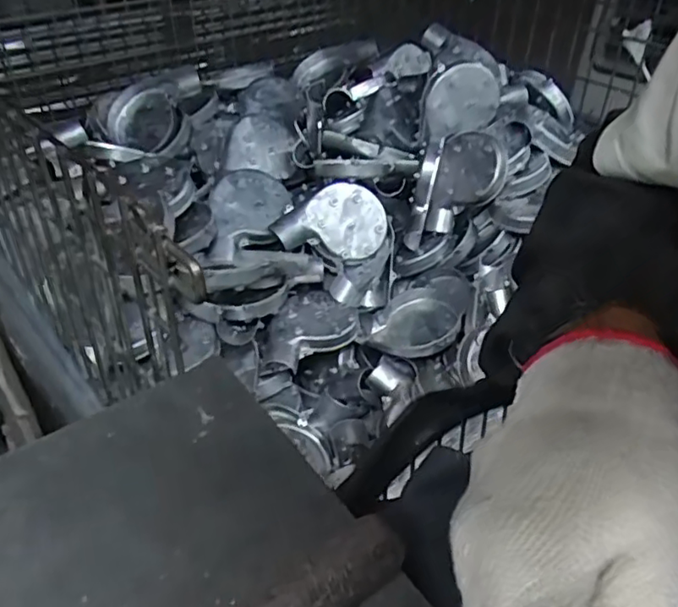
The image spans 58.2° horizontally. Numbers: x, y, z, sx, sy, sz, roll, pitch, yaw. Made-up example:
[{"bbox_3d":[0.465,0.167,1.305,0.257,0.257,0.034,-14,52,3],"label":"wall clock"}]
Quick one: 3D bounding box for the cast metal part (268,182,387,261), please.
[{"bbox_3d":[-0.016,-0.148,1.099,0.195,0.127,0.060,3,0,-15],"label":"cast metal part"}]

